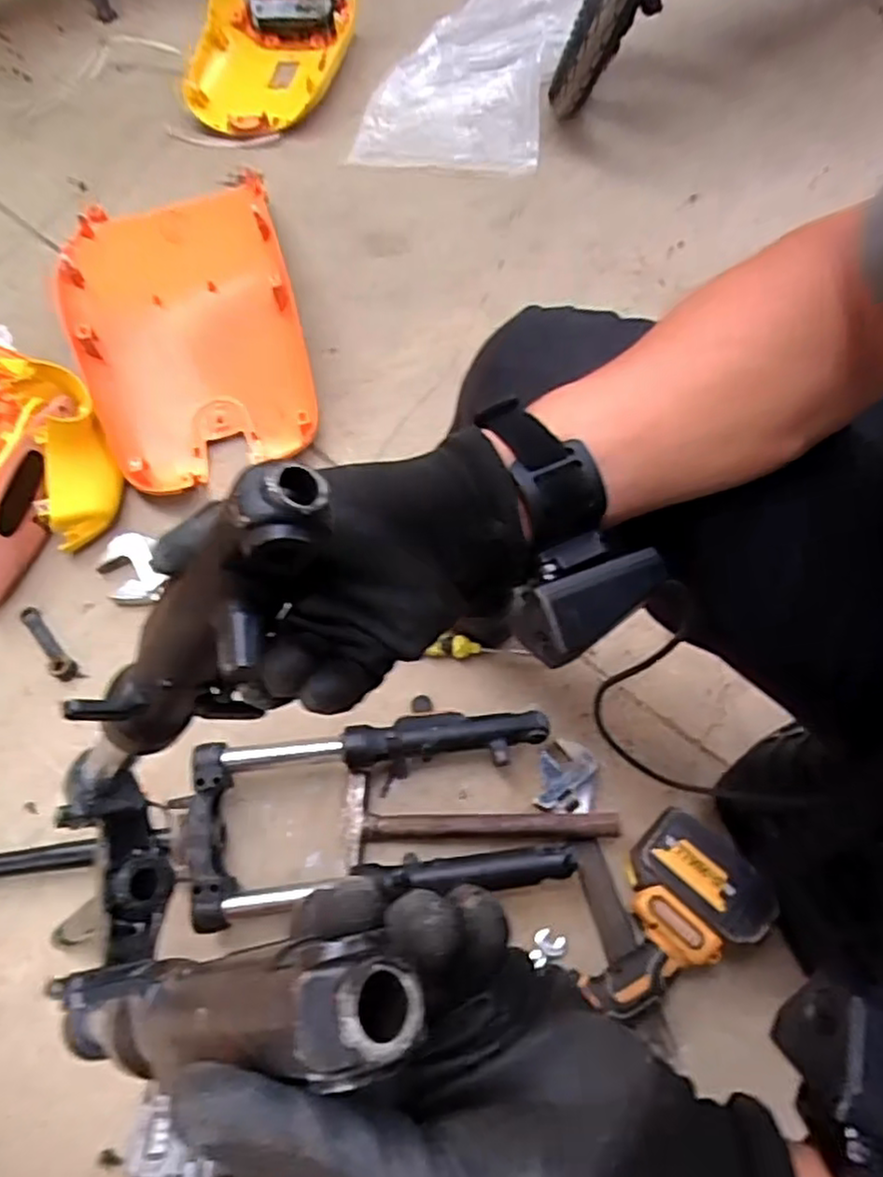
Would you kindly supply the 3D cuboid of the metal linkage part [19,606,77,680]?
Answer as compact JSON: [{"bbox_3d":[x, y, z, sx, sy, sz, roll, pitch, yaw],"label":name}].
[{"bbox_3d":[-0.485,0.064,0.851,0.025,0.012,0.126,-36,65,-14],"label":"metal linkage part"}]

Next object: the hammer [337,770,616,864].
[{"bbox_3d":[0.036,0.222,0.712,0.269,0.026,0.090,-7,62,1],"label":"hammer"}]

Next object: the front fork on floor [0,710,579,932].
[{"bbox_3d":[-0.209,0.245,0.705,0.678,0.057,0.190,-7,62,0],"label":"front fork on floor"}]

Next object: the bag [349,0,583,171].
[{"bbox_3d":[0.082,-1.089,1.419,0.338,0.055,0.733,11,63,10],"label":"bag"}]

